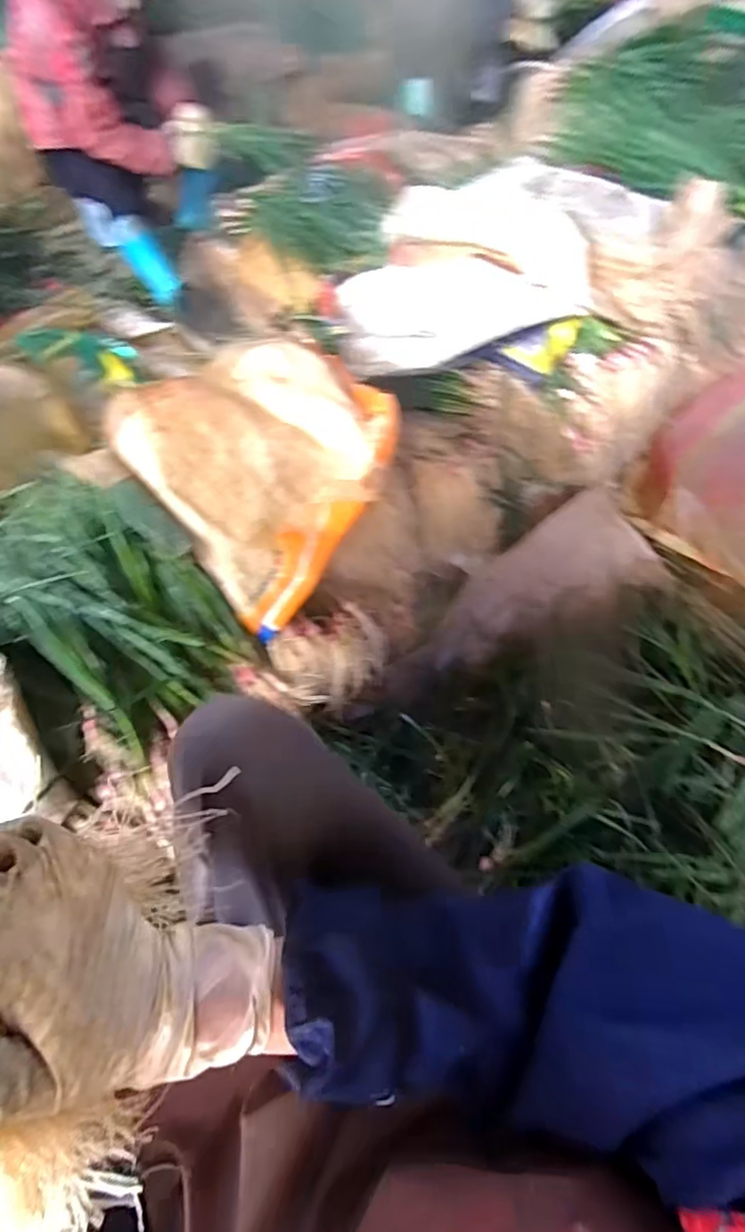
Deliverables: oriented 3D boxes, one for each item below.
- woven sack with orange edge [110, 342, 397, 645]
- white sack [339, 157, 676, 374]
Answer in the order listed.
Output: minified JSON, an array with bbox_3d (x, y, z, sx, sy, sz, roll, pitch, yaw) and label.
[{"bbox_3d":[-0.155,-0.243,0.827,0.326,0.149,0.459,-33,63,-21],"label":"woven sack with orange edge"},{"bbox_3d":[0.200,-0.621,1.025,0.514,0.199,0.389,-5,56,-4],"label":"white sack"}]

